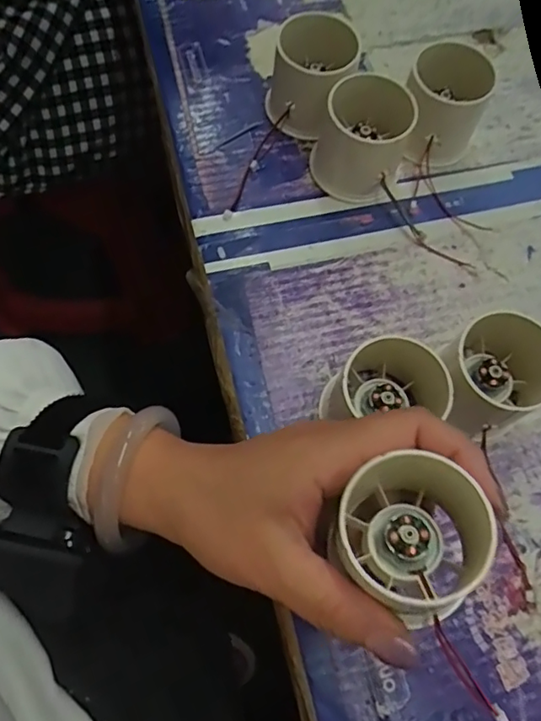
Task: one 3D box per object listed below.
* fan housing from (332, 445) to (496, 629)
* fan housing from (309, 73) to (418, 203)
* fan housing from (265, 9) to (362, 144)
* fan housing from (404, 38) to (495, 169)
[{"bbox_3d":[0.051,0.062,0.205,0.051,0.038,0.044,39,72,12],"label":"fan housing"},{"bbox_3d":[0.056,-0.136,0.337,0.053,0.049,0.061,13,69,2],"label":"fan housing"},{"bbox_3d":[0.025,-0.172,0.345,0.051,0.056,0.047,1,69,-2],"label":"fan housing"},{"bbox_3d":[0.108,-0.156,0.344,0.051,0.057,0.053,1,69,-2],"label":"fan housing"}]

